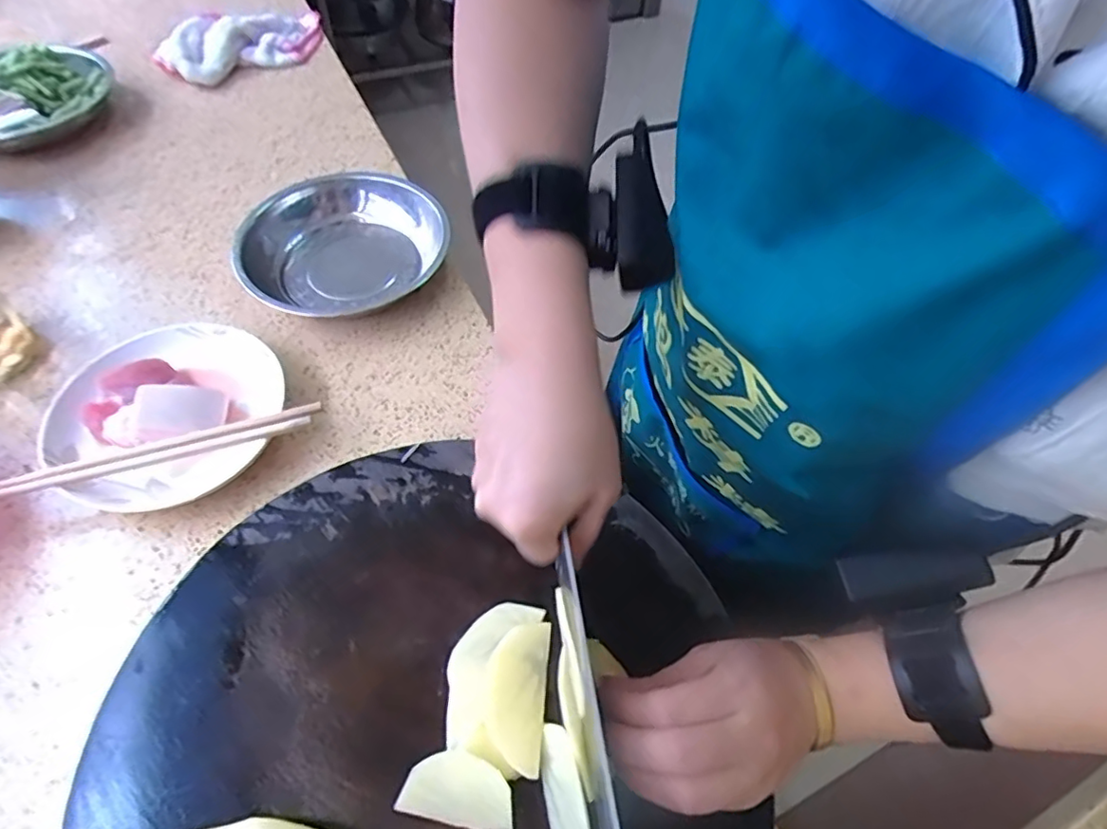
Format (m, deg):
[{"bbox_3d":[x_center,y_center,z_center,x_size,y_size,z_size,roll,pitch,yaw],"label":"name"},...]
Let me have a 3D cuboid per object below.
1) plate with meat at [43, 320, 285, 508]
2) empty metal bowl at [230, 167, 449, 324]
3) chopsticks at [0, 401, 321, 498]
[{"bbox_3d":[-0.304,-0.006,0.467,0.167,0.046,0.149,-15,59,-12],"label":"plate with meat"},{"bbox_3d":[-0.208,-0.170,0.582,0.186,0.045,0.170,1,57,-2],"label":"empty metal bowl"},{"bbox_3d":[-0.289,0.026,0.426,0.228,0.013,0.022,-16,59,-13],"label":"chopsticks"}]

